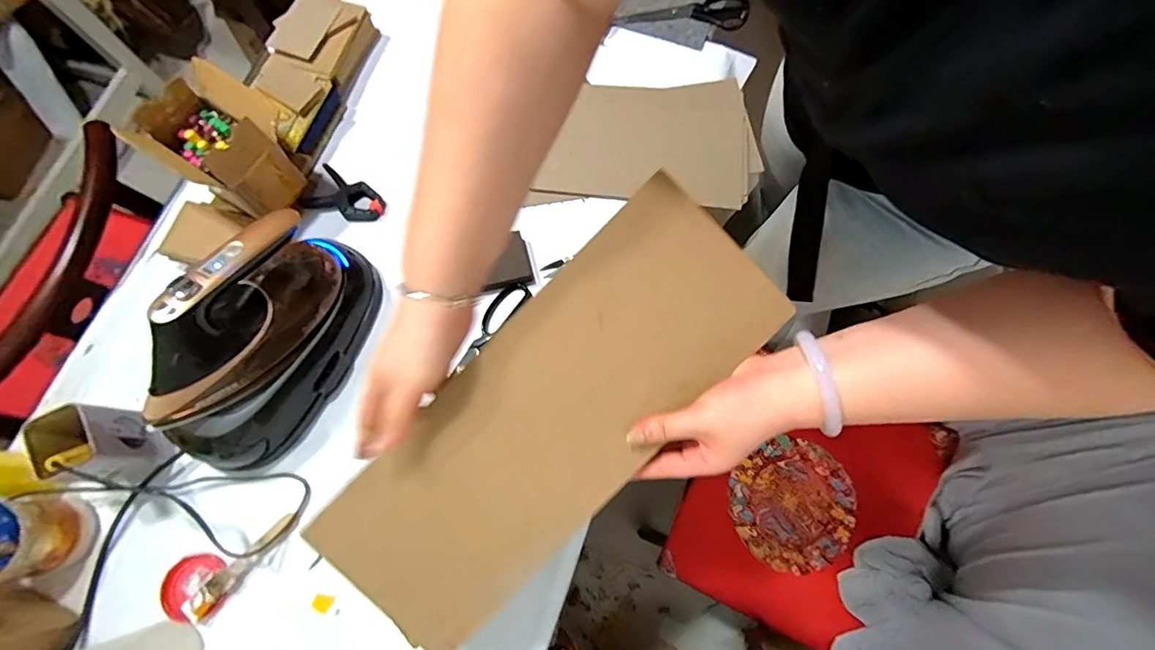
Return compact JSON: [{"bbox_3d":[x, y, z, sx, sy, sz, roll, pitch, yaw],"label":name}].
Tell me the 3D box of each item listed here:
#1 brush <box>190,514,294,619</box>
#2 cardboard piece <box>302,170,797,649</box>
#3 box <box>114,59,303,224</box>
[{"bbox_3d":[-0.386,0.274,0.577,0.024,0.021,0.129,41,77,10],"label":"brush"},{"bbox_3d":[-0.024,0.079,0.427,0.163,0.014,0.427,44,90,0],"label":"cardboard piece"},{"bbox_3d":[-0.436,-0.223,0.620,0.147,0.110,0.129,36,76,9],"label":"box"}]

